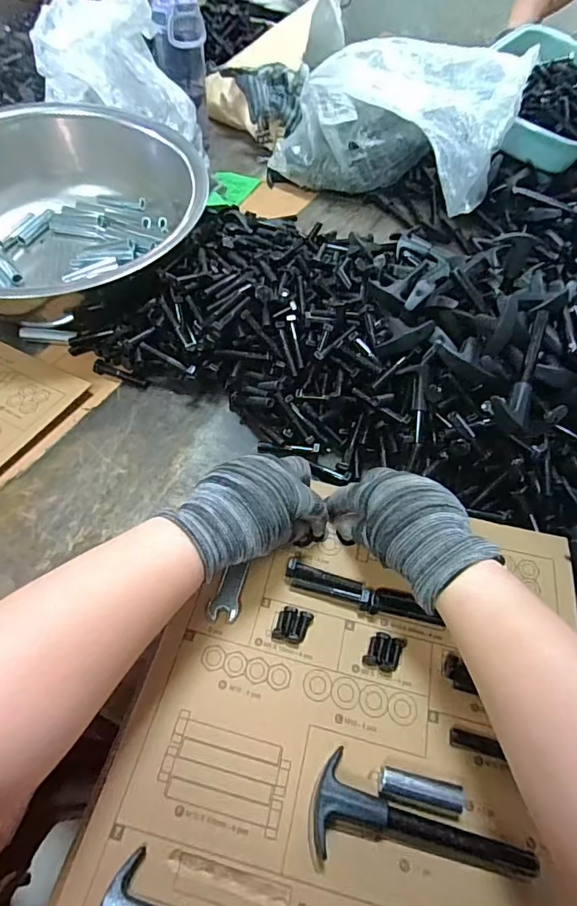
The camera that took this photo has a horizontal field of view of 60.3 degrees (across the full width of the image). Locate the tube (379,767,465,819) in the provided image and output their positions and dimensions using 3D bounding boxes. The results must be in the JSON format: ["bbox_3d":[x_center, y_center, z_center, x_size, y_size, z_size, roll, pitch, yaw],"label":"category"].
[{"bbox_3d":[0.081,0.209,0.305,0.050,0.015,0.017,13,55,5],"label":"tube"}]

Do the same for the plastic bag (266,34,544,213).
[{"bbox_3d":[0.156,-0.485,0.742,0.323,0.184,0.155,28,57,15],"label":"plastic bag"}]

